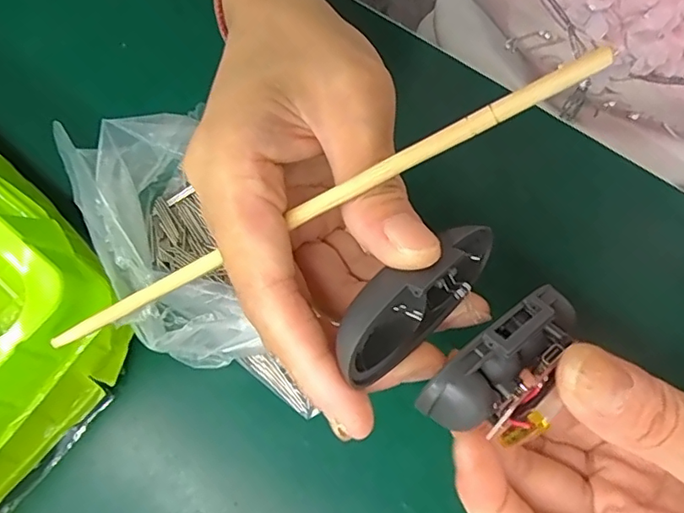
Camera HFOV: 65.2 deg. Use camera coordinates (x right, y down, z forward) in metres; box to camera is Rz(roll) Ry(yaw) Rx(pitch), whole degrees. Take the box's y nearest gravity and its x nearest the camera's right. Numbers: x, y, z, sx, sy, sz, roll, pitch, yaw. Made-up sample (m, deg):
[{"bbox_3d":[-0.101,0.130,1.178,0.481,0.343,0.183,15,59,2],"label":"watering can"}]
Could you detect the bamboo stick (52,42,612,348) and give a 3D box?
[{"bbox_3d":[-0.016,-0.010,0.156,0.185,0.004,0.006,-26,71,17],"label":"bamboo stick"}]

